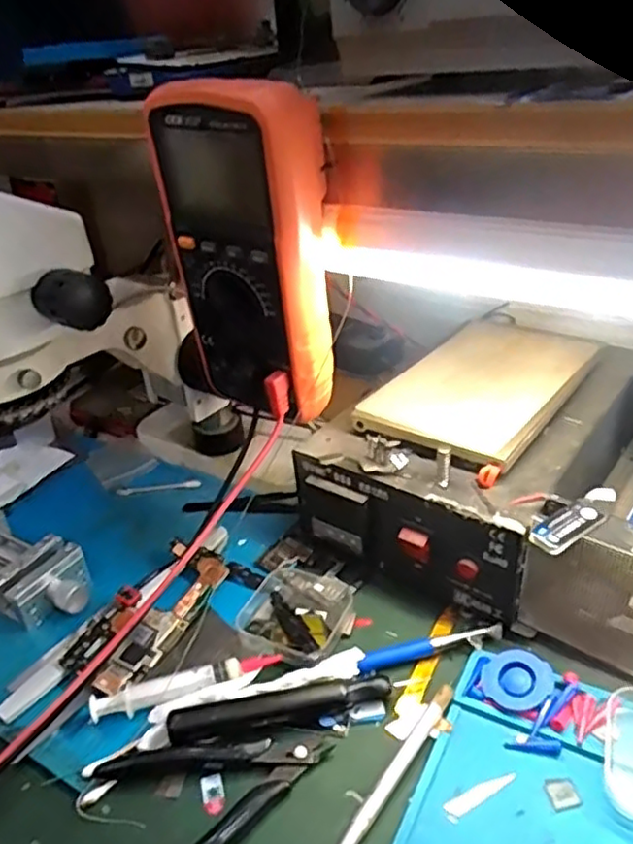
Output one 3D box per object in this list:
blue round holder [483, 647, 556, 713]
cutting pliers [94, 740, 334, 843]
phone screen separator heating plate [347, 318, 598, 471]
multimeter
[{"bbox_3d":[0.112,0.144,0.370,0.036,0.012,0.034,-6,32,4],"label":"blue round holder"},{"bbox_3d":[-0.056,0.185,0.346,0.116,0.008,0.077,-23,34,-26],"label":"cutting pliers"},{"bbox_3d":[0.120,-0.025,0.480,0.114,0.025,0.189,21,40,39],"label":"phone screen separator heating plate"},{"bbox_3d":[-0.032,-0.090,0.364,0.096,0.170,0.049,19,39,37],"label":"multimeter"}]

